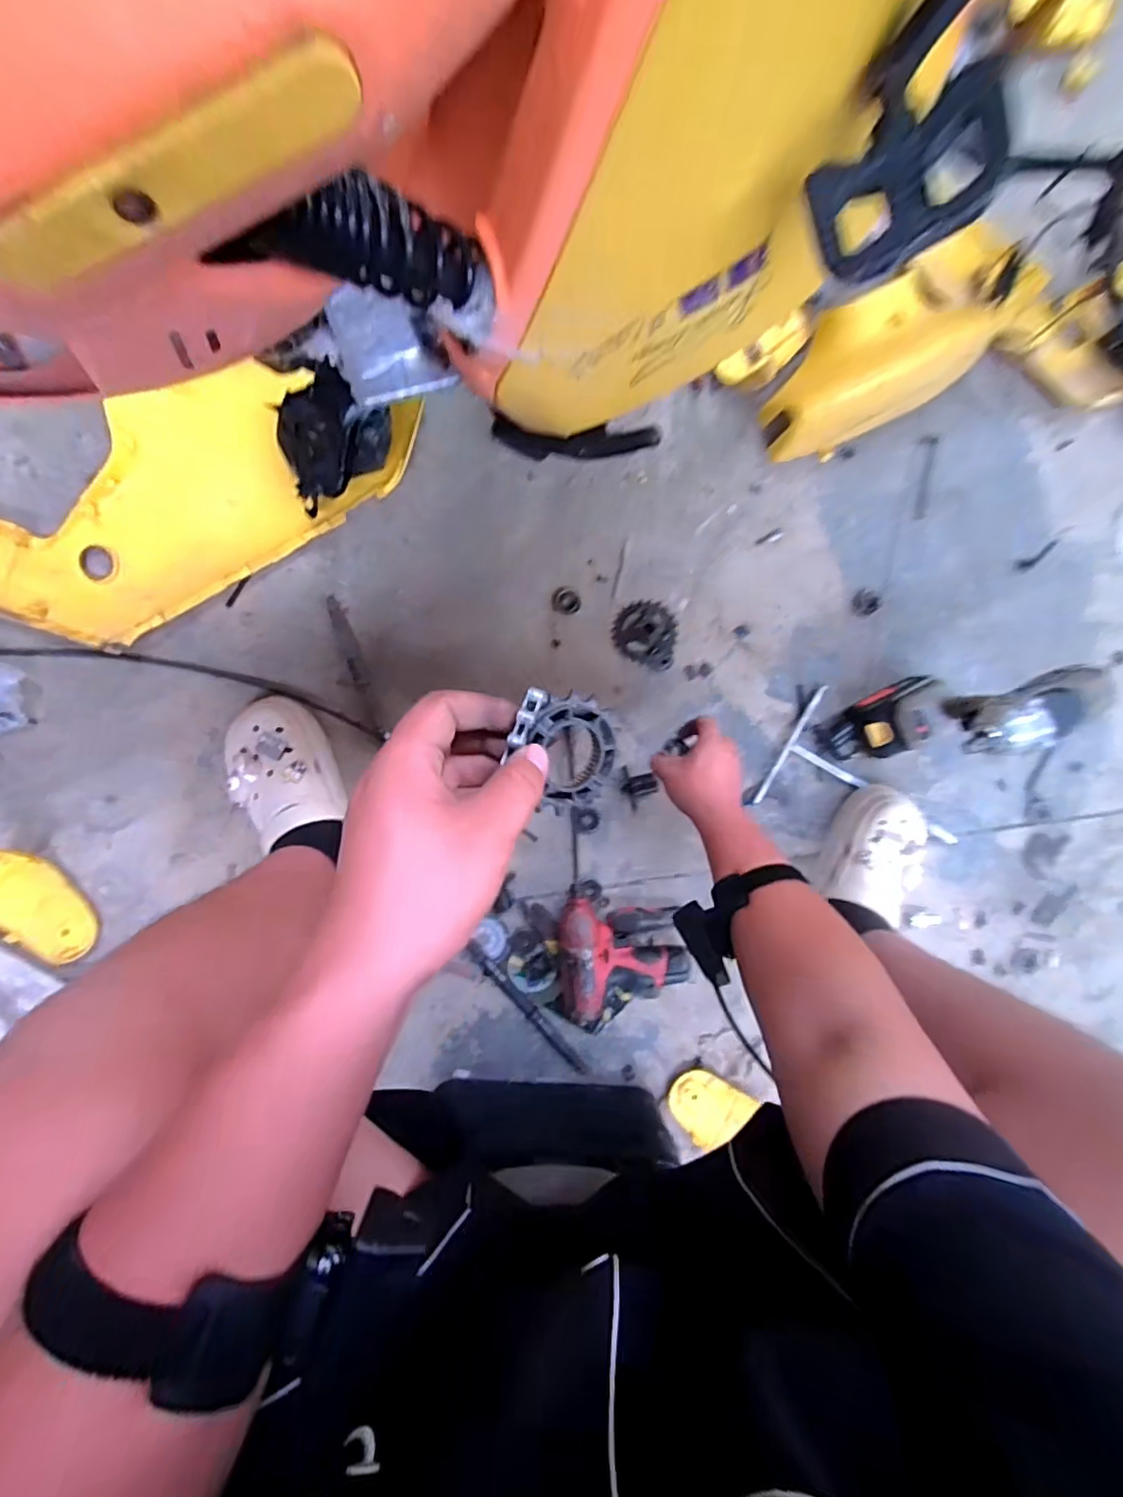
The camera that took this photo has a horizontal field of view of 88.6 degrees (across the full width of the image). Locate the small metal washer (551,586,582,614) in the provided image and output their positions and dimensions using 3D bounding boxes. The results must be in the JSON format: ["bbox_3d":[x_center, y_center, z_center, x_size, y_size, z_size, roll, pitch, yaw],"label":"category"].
[{"bbox_3d":[0.007,-0.196,0.761,0.037,0.007,0.036,-1,95,-6],"label":"small metal washer"}]

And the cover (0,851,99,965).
[{"bbox_3d":[-0.651,0.195,0.698,0.151,0.095,0.099,41,89,-5],"label":"cover"}]

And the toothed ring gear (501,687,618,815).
[{"bbox_3d":[0.000,0.002,0.297,0.061,0.009,0.059,-7,105,-28],"label":"toothed ring gear"}]

